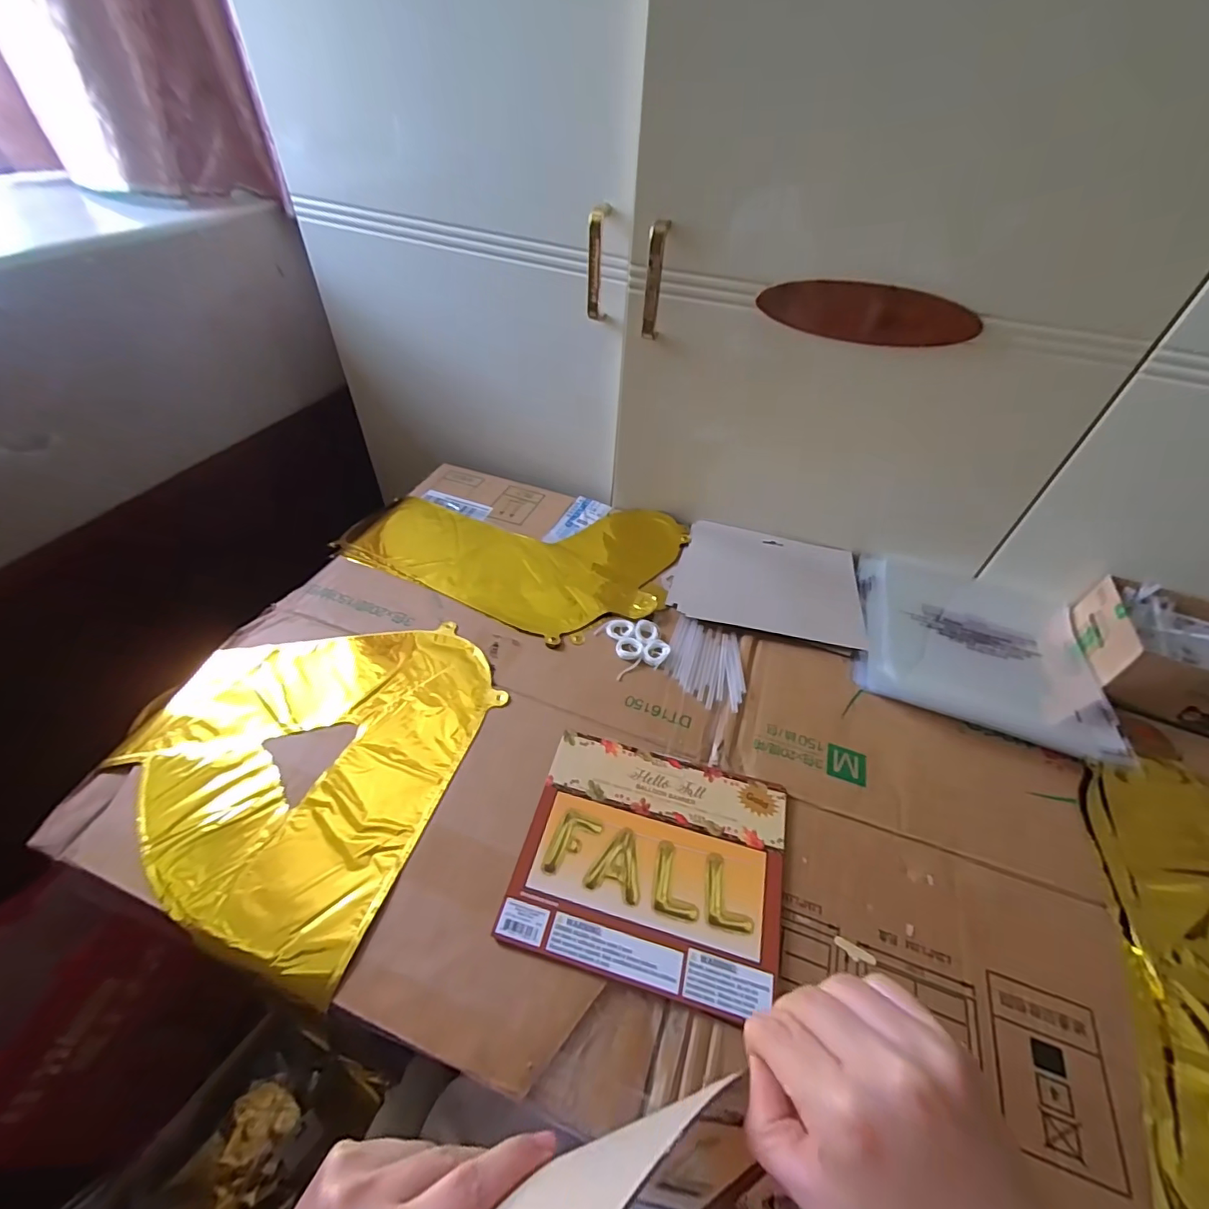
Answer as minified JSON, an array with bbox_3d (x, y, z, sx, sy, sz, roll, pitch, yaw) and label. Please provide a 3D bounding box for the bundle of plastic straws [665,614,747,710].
[{"bbox_3d":[0.104,0.058,0.531,0.076,0.004,0.097,14,47,9],"label":"bundle of plastic straws"}]

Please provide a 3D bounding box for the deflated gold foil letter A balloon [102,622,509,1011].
[{"bbox_3d":[-0.261,0.119,0.452,0.281,0.021,0.274,17,47,12],"label":"deflated gold foil letter A balloon"}]

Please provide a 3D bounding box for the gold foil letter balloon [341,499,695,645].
[{"bbox_3d":[-0.113,-0.073,0.649,0.390,0.016,0.244,16,47,11],"label":"gold foil letter balloon"}]

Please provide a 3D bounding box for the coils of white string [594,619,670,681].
[{"bbox_3d":[0.030,0.040,0.537,0.063,0.004,0.068,-11,48,-14],"label":"coils of white string"}]

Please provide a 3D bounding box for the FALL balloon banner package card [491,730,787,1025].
[{"bbox_3d":[0.037,0.190,0.398,0.190,0.008,0.163,13,47,8],"label":"FALL balloon banner package card"}]

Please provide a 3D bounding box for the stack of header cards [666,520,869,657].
[{"bbox_3d":[0.192,-0.031,0.617,0.204,0.012,0.170,13,47,9],"label":"stack of header cards"}]

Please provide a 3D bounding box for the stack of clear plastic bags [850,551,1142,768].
[{"bbox_3d":[0.395,0.038,0.563,0.232,0.019,0.210,18,47,13],"label":"stack of clear plastic bags"}]

